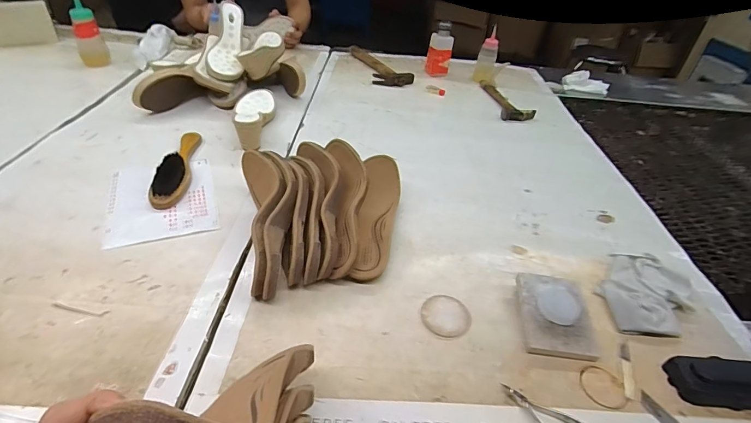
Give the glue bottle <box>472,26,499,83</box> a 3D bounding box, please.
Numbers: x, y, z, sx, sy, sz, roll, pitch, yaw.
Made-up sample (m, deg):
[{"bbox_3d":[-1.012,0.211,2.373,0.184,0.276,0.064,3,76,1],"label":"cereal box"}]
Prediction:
[{"bbox_3d":[0.308,-0.424,1.081,0.054,0.132,0.048,12,38,7],"label":"glue bottle"}]

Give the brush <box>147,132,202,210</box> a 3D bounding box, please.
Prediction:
[{"bbox_3d":[-0.332,-0.081,0.664,0.048,0.034,0.214,-3,38,-12],"label":"brush"}]

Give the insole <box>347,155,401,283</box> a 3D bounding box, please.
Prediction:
[{"bbox_3d":[0.002,0.004,0.575,0.058,0.043,0.218,8,50,2],"label":"insole"}]

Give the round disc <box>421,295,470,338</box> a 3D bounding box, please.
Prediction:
[{"bbox_3d":[0.086,0.125,0.479,0.057,0.004,0.058,4,37,-3],"label":"round disc"}]

